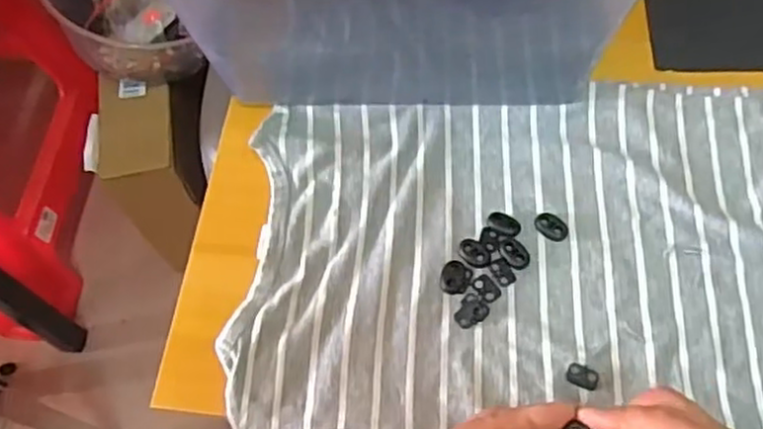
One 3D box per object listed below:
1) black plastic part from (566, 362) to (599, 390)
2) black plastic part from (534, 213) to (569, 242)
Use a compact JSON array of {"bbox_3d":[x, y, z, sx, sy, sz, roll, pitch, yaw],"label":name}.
[{"bbox_3d":[0.118,0.094,0.428,0.018,0.004,0.013,19,67,12],"label":"black plastic part"},{"bbox_3d":[0.109,0.008,0.470,0.022,0.004,0.016,29,70,16],"label":"black plastic part"}]

